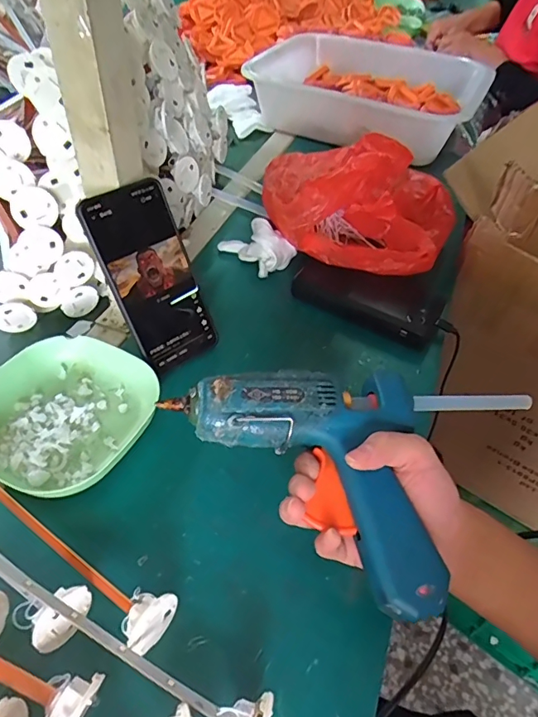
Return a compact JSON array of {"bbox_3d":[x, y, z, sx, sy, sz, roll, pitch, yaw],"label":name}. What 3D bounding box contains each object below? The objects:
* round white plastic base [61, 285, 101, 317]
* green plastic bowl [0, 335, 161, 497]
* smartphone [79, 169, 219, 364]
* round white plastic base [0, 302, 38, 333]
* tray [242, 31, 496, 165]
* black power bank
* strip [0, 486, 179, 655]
[{"bbox_3d":[-0.198,-0.060,0.500,0.038,0.031,0.006,-27,54,-25],"label":"round white plastic base"},{"bbox_3d":[-0.170,0.045,0.399,0.132,0.034,0.136,21,49,16],"label":"green plastic bowl"},{"bbox_3d":[-0.102,-0.071,0.428,0.077,0.162,0.011,-34,27,-29],"label":"smartphone"},{"bbox_3d":[-0.257,-0.040,0.484,0.040,0.034,0.010,-9,48,-10],"label":"round white plastic base"},{"bbox_3d":[0.182,-0.479,0.849,0.382,0.092,0.338,24,51,19],"label":"tray"},{"bbox_3d":[0.107,-0.070,0.516,0.157,0.033,0.071,26,51,21],"label":"black power bank"},{"bbox_3d":[-0.175,0.113,0.338,0.261,0.034,0.033,26,51,21],"label":"strip"}]

